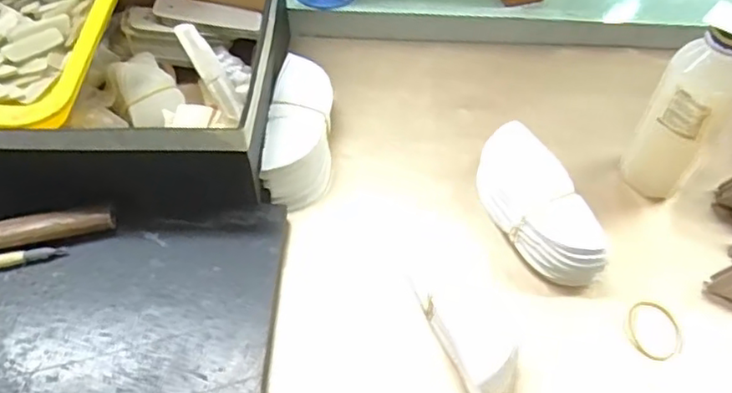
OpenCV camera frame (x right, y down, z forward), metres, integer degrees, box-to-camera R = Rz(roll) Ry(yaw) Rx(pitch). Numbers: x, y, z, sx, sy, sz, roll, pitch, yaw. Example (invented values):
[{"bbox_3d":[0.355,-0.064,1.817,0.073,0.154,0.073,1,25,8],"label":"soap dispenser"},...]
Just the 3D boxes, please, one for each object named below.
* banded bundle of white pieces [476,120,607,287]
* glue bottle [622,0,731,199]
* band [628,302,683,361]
[{"bbox_3d":[0.137,0.007,0.519,0.059,0.041,0.142,-15,56,-10],"label":"banded bundle of white pieces"},{"bbox_3d":[0.249,-0.066,0.490,0.056,0.165,0.052,33,61,21],"label":"glue bottle"},{"bbox_3d":[0.221,0.103,0.483,0.042,0.004,0.044,2,60,-4],"label":"band"}]

